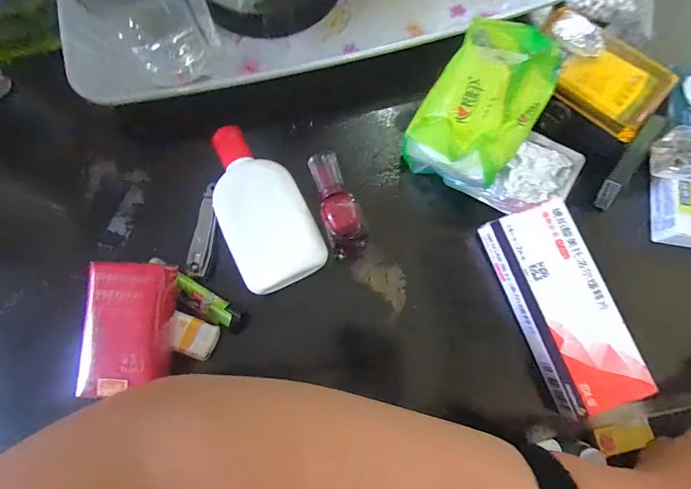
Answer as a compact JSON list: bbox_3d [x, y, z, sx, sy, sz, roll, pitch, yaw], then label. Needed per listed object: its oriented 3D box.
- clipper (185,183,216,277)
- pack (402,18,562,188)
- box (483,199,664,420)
[{"bbox_3d":[-0.107,-0.011,0.279,0.012,0.014,0.069,6,76,3],"label":"clipper"},{"bbox_3d":[0.098,-0.098,0.269,0.075,0.054,0.109,33,79,9],"label":"pack"},{"bbox_3d":[0.146,0.041,0.249,0.062,0.016,0.135,-20,76,-4],"label":"box"}]

